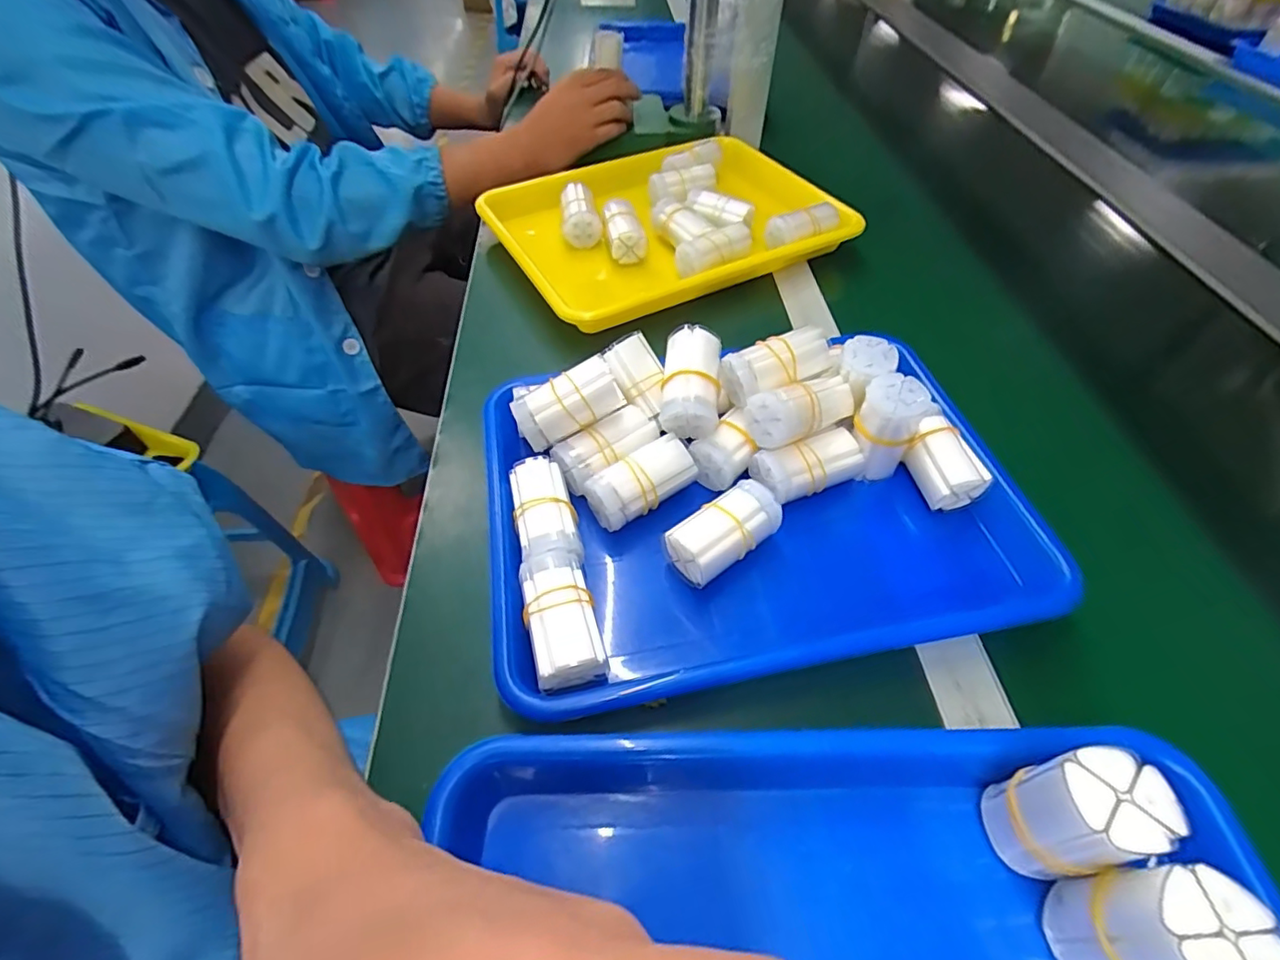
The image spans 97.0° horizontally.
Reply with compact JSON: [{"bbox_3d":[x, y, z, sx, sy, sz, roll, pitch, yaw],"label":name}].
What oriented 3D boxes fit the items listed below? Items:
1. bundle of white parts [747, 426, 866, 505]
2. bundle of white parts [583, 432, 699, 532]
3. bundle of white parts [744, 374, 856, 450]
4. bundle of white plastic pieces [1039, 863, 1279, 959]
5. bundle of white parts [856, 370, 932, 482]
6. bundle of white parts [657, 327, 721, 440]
[{"bbox_3d":[0.113,-0.009,0.377,0.074,0.028,0.031,-17,54,-13],"label":"bundle of white parts"},{"bbox_3d":[0.002,0.002,0.368,0.074,0.028,0.031,-28,57,-21],"label":"bundle of white parts"},{"bbox_3d":[0.108,-0.046,0.372,0.071,0.041,0.033,-18,54,-14],"label":"bundle of white parts"},{"bbox_3d":[0.176,0.161,0.200,0.044,0.067,0.039,2,52,1],"label":"bundle of white plastic pieces"},{"bbox_3d":[0.162,-0.036,0.375,0.039,0.061,0.039,25,56,18],"label":"bundle of white parts"},{"bbox_3d":[0.035,-0.065,0.382,0.037,0.042,0.067,5,52,3],"label":"bundle of white parts"}]

